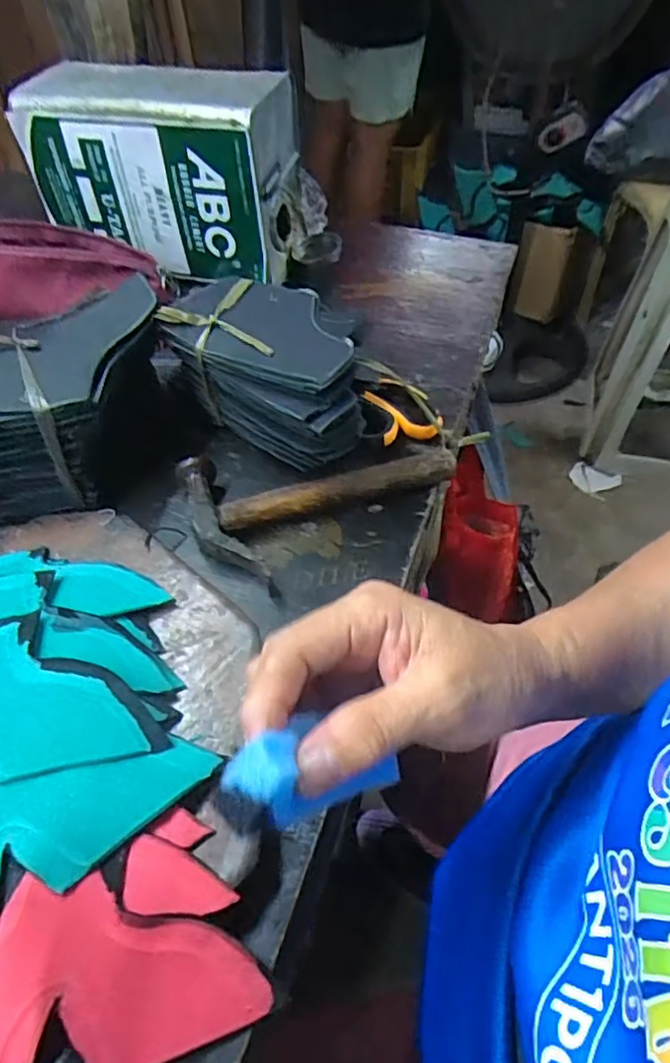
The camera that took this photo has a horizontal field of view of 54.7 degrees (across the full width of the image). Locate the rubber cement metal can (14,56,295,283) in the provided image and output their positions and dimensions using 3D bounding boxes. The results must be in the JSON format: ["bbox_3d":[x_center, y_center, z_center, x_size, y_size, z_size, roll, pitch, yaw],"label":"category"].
[{"bbox_3d":[-0.164,-0.346,0.619,0.235,0.144,0.102,13,52,11],"label":"rubber cement metal can"}]

